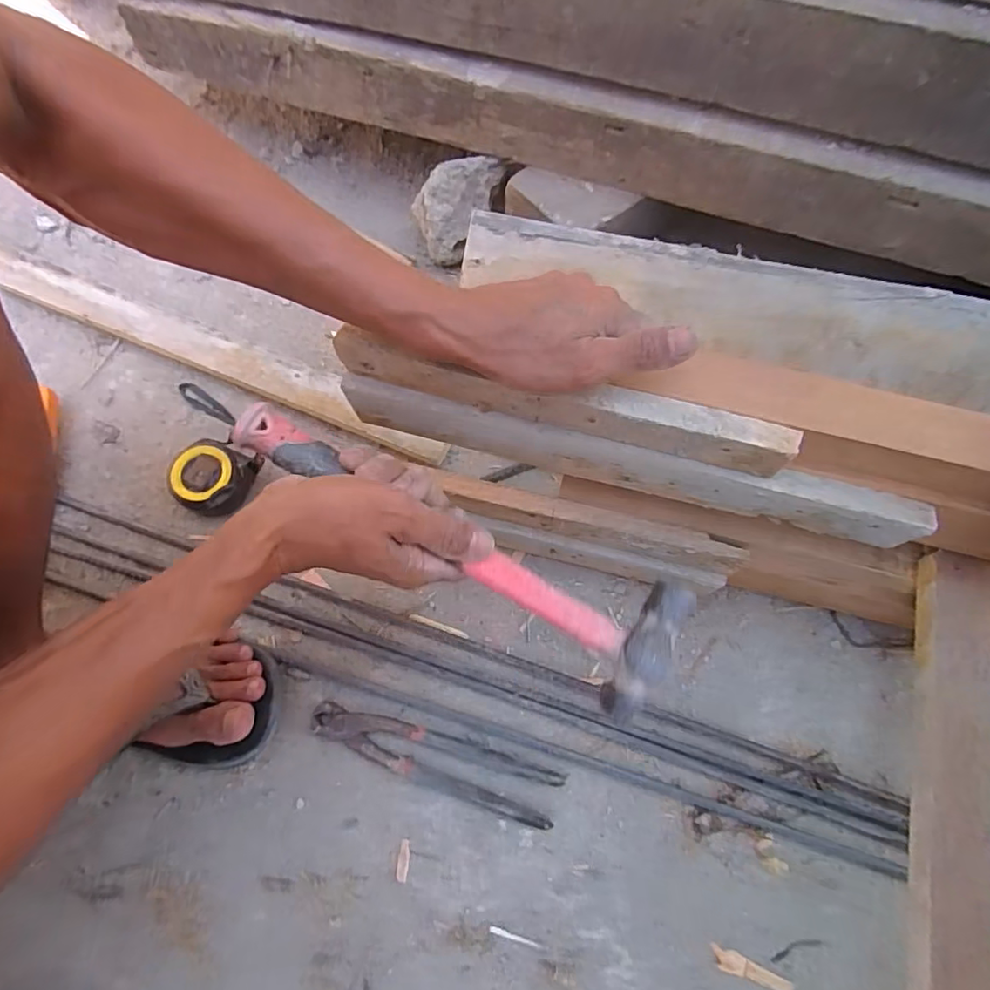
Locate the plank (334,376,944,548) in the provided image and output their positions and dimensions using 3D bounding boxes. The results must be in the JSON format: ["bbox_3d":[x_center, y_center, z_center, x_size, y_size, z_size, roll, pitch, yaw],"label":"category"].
[{"bbox_3d":[0.088,-0.026,0.405,0.392,0.058,0.019,15,70,7],"label":"plank"}]

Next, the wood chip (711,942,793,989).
[{"bbox_3d":[0.203,0.378,0.446,0.063,0.004,0.015,19,71,7],"label":"wood chip"}]

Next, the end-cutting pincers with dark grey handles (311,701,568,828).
[{"bbox_3d":[-0.053,0.231,0.491,0.220,0.017,0.047,17,71,6],"label":"end-cutting pincers with dark grey handles"}]

